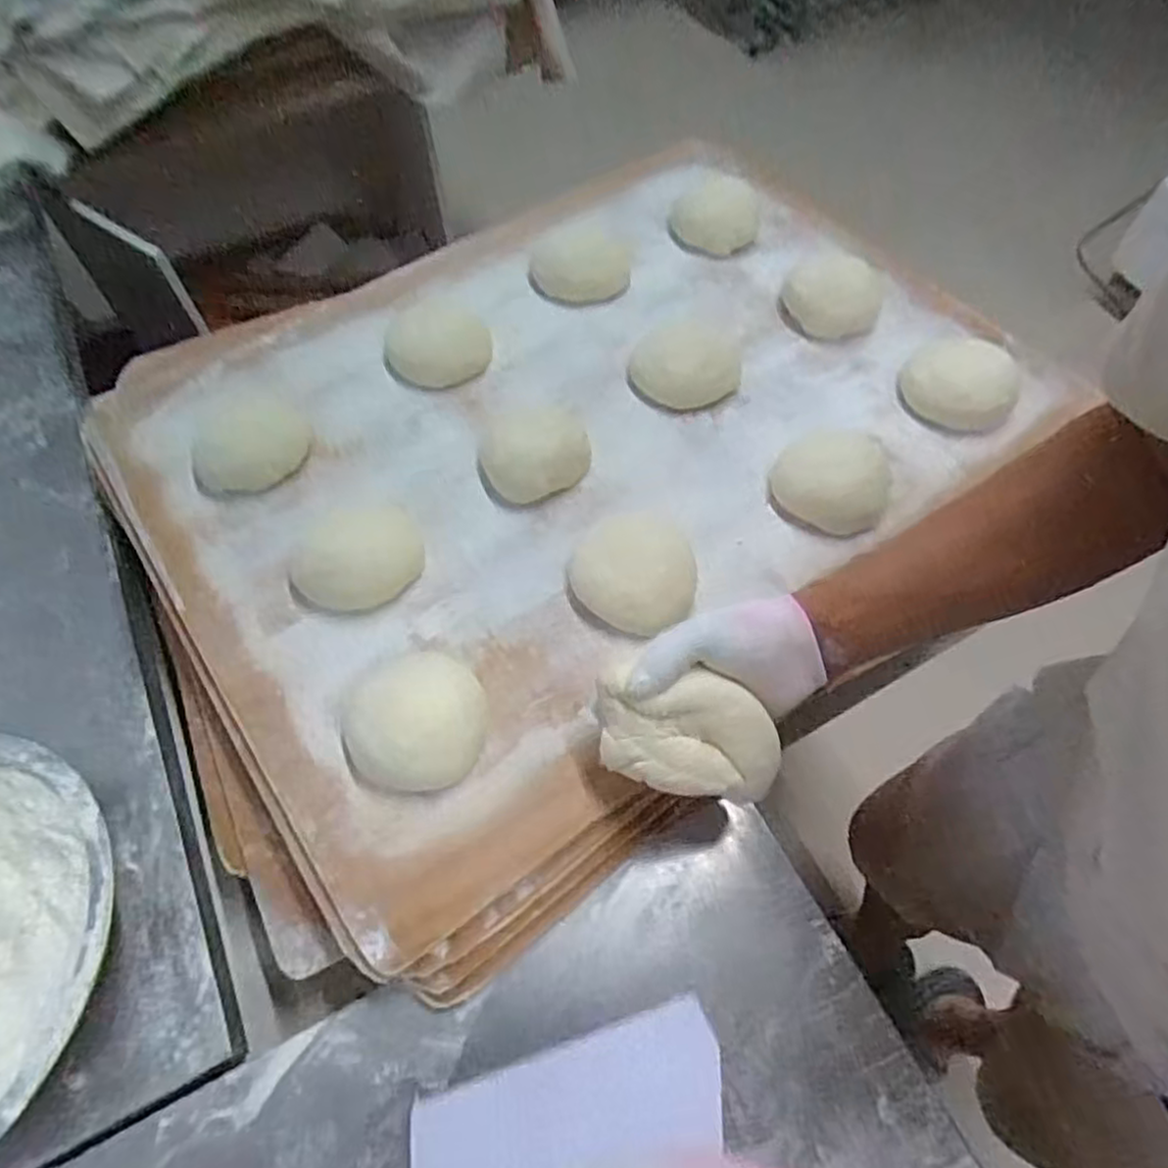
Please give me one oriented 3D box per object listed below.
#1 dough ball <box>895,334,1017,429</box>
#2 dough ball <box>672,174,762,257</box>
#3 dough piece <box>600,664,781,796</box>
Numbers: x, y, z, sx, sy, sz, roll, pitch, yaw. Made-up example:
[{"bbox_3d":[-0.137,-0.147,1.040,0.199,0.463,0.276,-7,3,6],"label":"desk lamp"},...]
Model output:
[{"bbox_3d":[0.359,-0.194,0.694,0.105,0.037,0.100,13,61,9],"label":"dough ball"},{"bbox_3d":[0.144,-0.403,0.792,0.090,0.040,0.092,11,61,8],"label":"dough ball"},{"bbox_3d":[0.068,0.097,0.475,0.113,0.045,0.064,5,60,4],"label":"dough piece"}]

